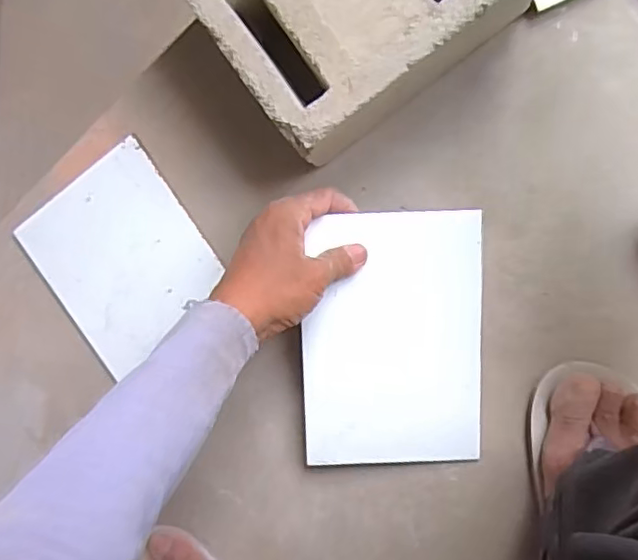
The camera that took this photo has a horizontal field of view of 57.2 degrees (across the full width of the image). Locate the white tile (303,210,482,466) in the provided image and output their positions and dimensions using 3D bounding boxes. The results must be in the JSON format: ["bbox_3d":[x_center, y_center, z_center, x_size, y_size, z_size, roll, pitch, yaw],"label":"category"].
[{"bbox_3d":[0.056,0.049,0.446,0.133,0.009,0.198,-2,103,1],"label":"white tile"}]

